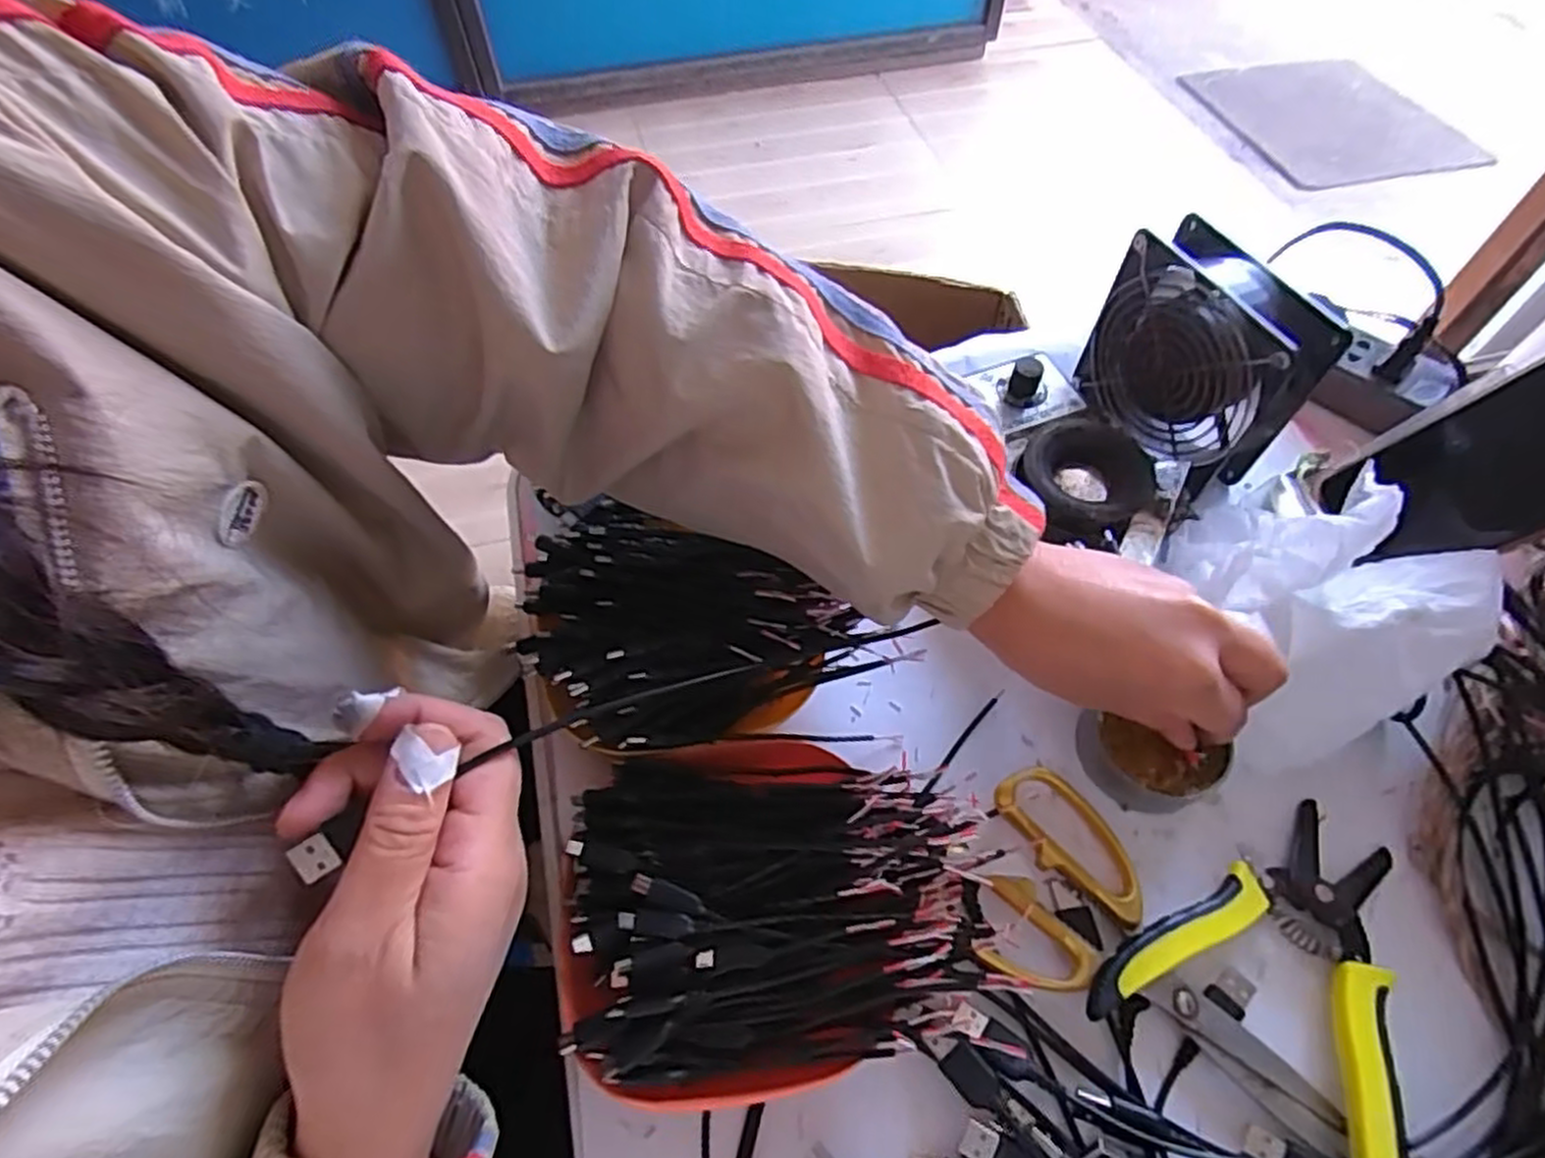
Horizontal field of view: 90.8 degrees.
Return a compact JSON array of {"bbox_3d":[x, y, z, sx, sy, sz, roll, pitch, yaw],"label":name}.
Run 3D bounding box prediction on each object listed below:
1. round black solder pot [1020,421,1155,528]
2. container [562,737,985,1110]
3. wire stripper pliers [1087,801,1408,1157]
[{"bbox_3d":[0.170,-0.057,0.411,0.064,0.020,0.064,-1,58,1],"label":"round black solder pot"},{"bbox_3d":[0.000,0.135,0.321,0.164,0.055,0.133,-6,58,-2],"label":"container"},{"bbox_3d":[0.221,0.158,0.317,0.116,0.019,0.150,39,67,22],"label":"wire stripper pliers"}]

